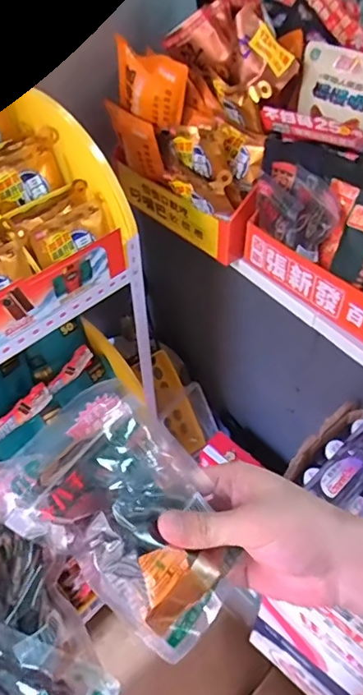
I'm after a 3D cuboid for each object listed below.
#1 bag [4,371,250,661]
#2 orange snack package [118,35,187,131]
[{"bbox_3d":[-0.028,0.106,0.334,0.159,0.025,0.108,43,59,-3],"label":"bag"},{"bbox_3d":[-0.050,-0.432,0.838,0.134,0.113,0.029,34,57,27],"label":"orange snack package"}]

